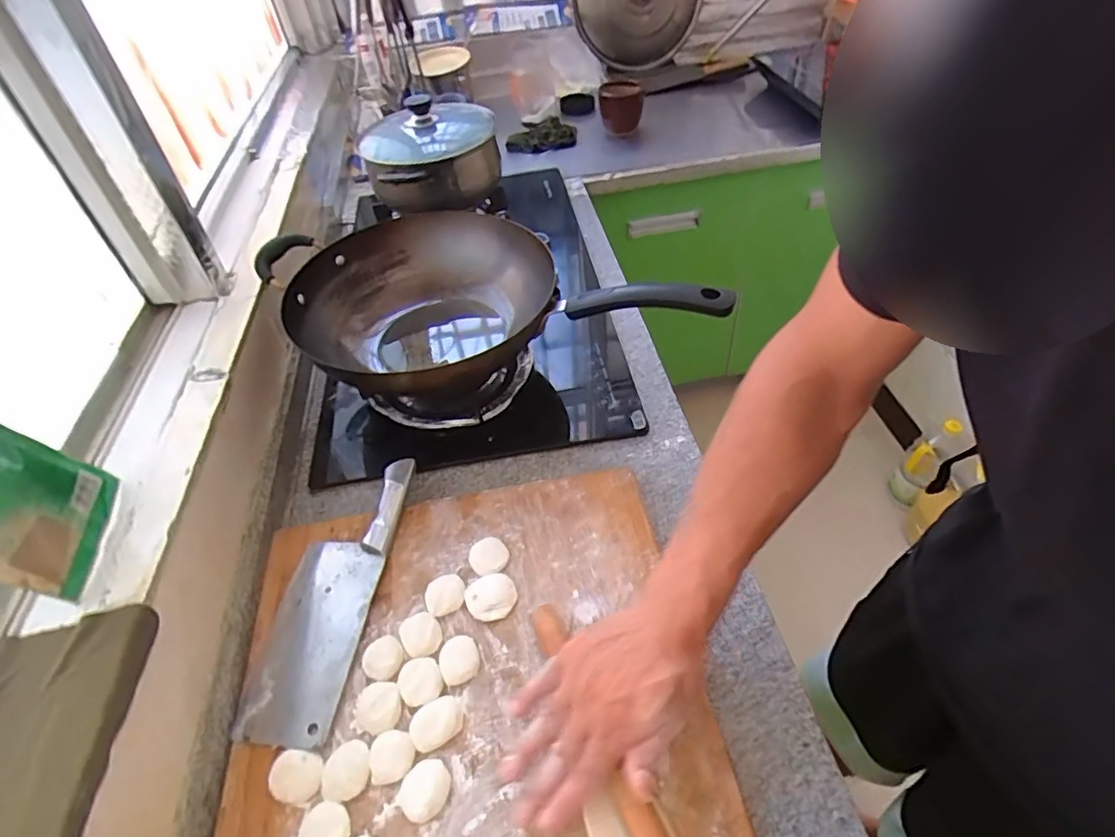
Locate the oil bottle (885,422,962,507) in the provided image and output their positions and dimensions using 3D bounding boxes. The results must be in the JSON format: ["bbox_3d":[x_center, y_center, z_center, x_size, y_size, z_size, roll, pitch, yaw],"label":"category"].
[{"bbox_3d":[0.871,0.122,1.386,0.079,0.291,0.072,32,59,30],"label":"oil bottle"}]

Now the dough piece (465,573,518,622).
[{"bbox_3d":[-0.062,0.167,0.536,0.046,0.012,0.041,-16,49,-9],"label":"dough piece"}]

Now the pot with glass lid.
[{"bbox_3d":[-0.212,-0.442,0.948,0.222,0.138,0.248,-12,48,-6],"label":"pot with glass lid"}]

